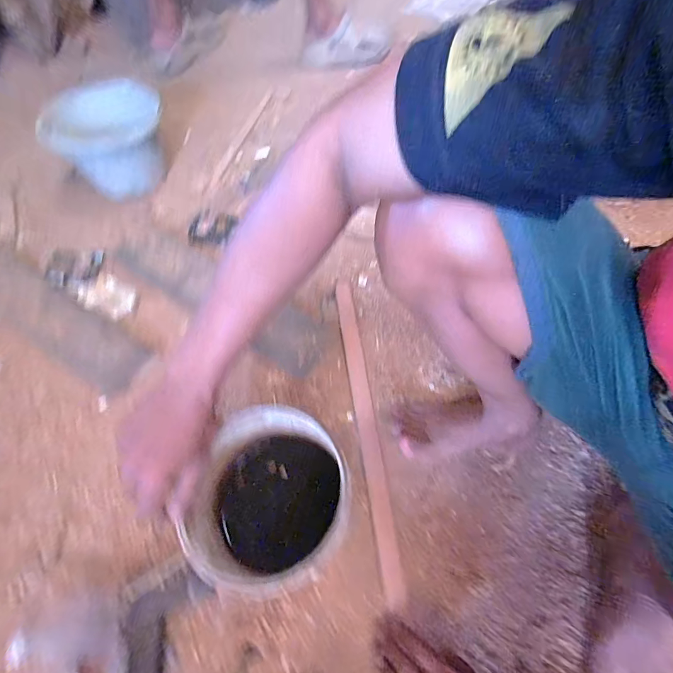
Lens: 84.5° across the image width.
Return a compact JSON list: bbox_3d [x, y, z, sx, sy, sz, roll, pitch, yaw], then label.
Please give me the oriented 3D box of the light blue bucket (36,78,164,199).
[{"bbox_3d":[-0.540,-0.473,0.919,0.264,0.162,0.255,-32,62,-13],"label":"light blue bucket"}]

